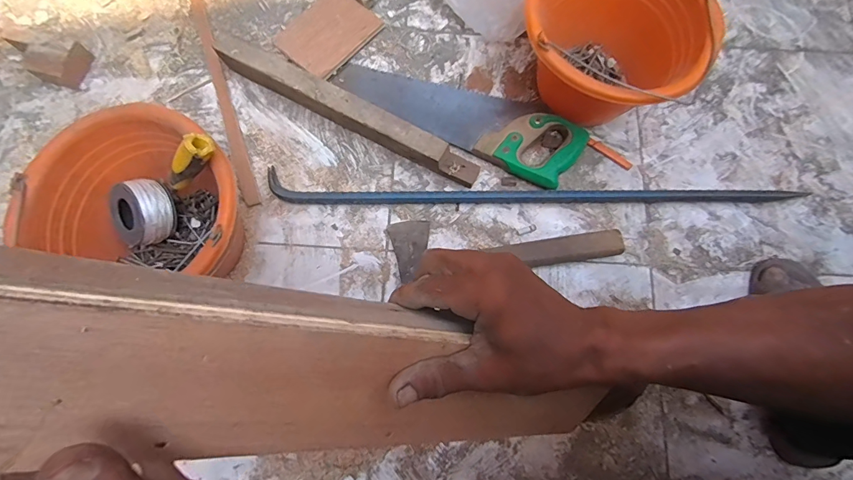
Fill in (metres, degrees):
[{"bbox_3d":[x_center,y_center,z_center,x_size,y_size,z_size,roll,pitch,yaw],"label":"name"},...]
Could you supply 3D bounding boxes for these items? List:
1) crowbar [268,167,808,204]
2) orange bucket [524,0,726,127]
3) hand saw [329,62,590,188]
[{"bbox_3d":[0.150,-0.069,0.623,0.782,0.037,0.043,2,77,2],"label":"crowbar"},{"bbox_3d":[0.257,-0.276,0.615,0.240,0.181,0.223,0,77,1],"label":"orange bucket"},{"bbox_3d":[0.049,-0.214,0.666,0.408,0.043,0.128,24,77,4],"label":"hand saw"}]

